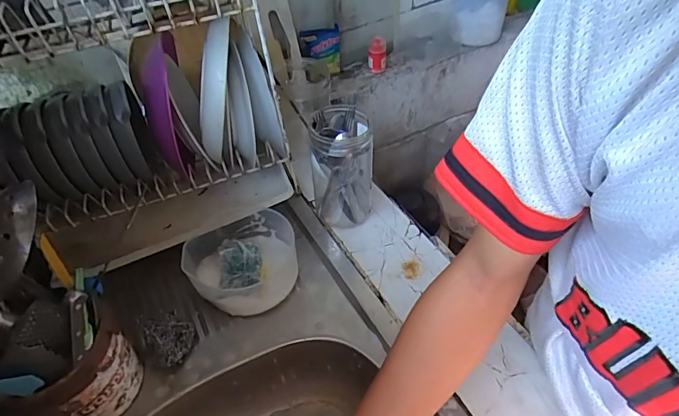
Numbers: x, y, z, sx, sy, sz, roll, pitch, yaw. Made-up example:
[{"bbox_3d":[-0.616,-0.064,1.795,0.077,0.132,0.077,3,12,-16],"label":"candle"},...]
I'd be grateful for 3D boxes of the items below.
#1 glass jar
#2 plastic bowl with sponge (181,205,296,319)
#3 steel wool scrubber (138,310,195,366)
[{"bbox_3d":[0.002,-0.060,0.624,0.081,0.173,0.089,-1,46,1],"label":"glass jar"},{"bbox_3d":[-0.136,0.067,0.586,0.146,0.055,0.144,-1,46,1],"label":"plastic bowl with sponge"},{"bbox_3d":[-0.220,0.159,0.532,0.071,0.040,0.058,27,52,25],"label":"steel wool scrubber"}]

